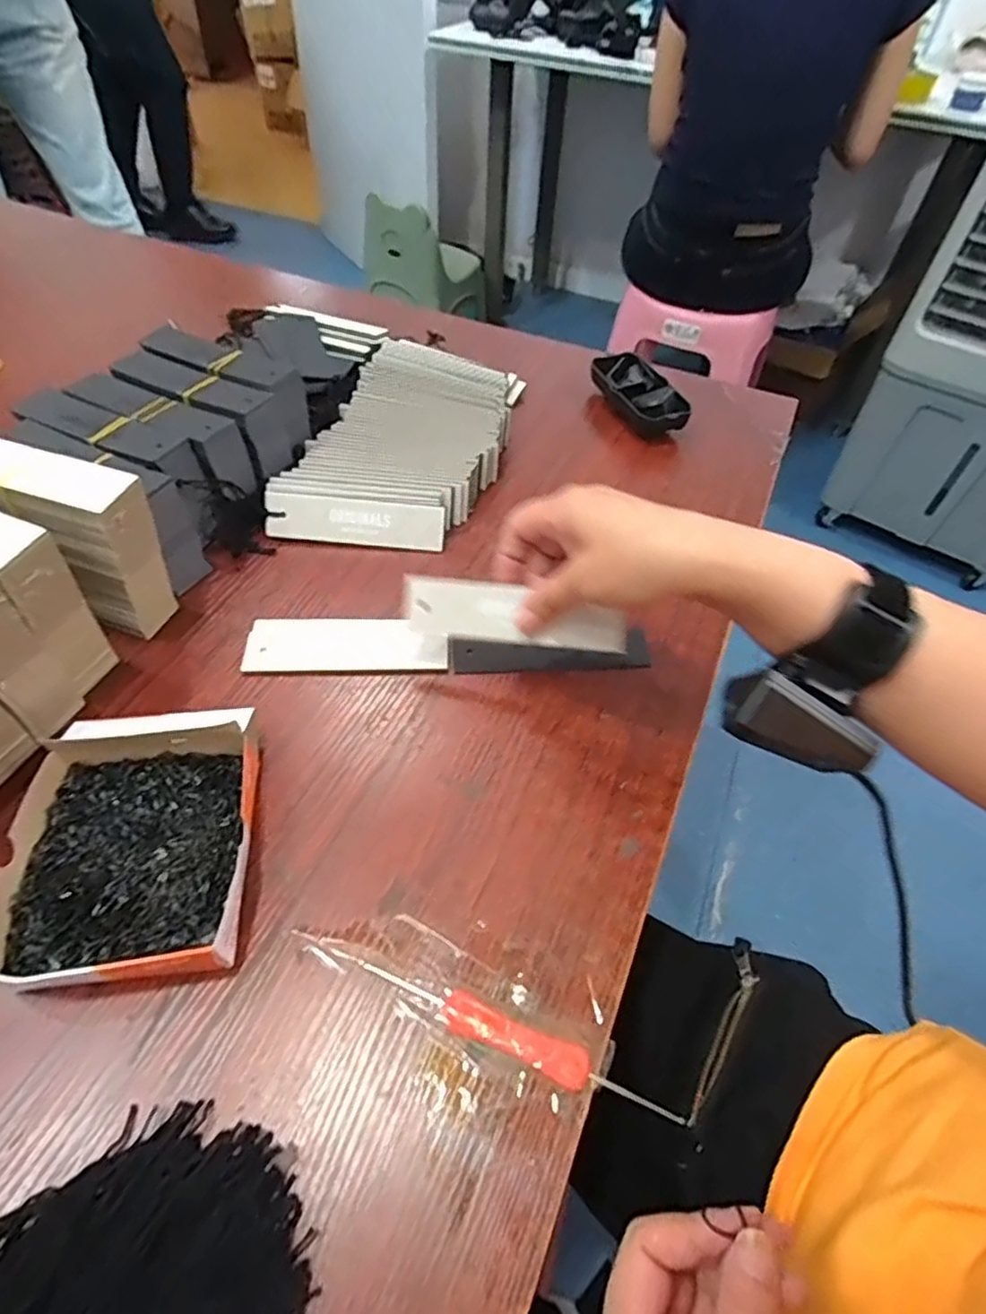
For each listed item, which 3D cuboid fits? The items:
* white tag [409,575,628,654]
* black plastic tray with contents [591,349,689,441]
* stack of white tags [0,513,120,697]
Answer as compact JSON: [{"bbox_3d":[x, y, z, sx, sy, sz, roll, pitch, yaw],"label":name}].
[{"bbox_3d":[0.012,-0.026,0.377,0.129,0.008,0.034,7,87,7],"label":"white tag"},{"bbox_3d":[0.130,-0.235,0.593,0.054,0.031,0.108,-12,53,-10],"label":"black plastic tray with contents"},{"bbox_3d":[-0.284,-0.043,0.368,0.125,0.105,0.042,21,54,14],"label":"stack of white tags"}]

